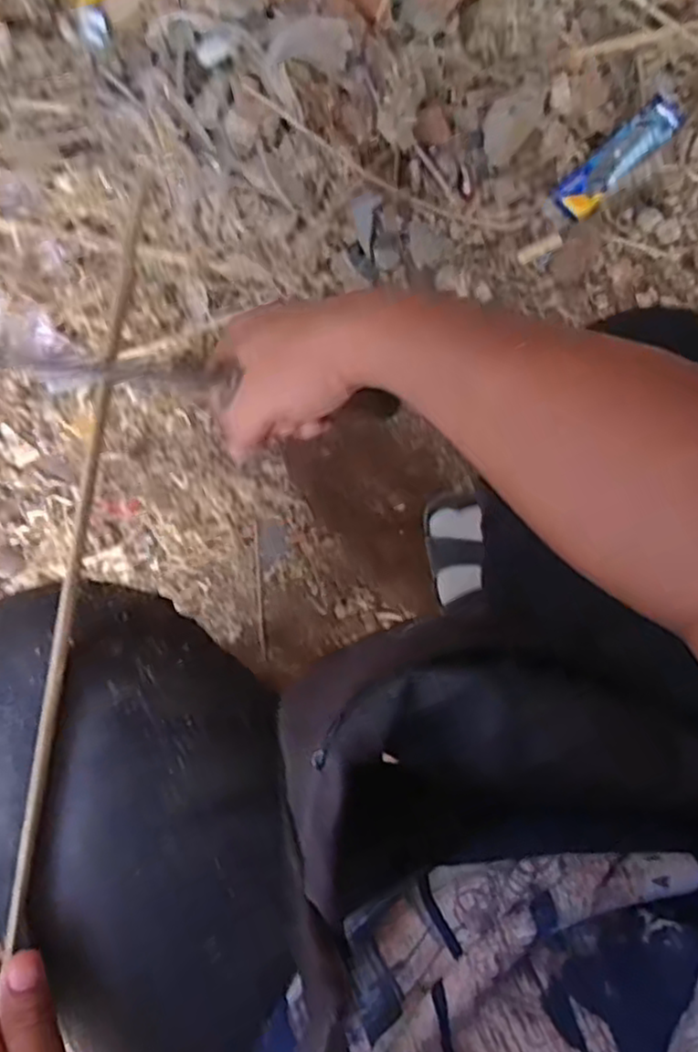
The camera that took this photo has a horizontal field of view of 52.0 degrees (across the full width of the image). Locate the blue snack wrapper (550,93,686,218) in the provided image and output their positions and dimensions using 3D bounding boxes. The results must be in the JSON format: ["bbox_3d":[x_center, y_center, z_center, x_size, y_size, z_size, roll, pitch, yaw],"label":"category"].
[{"bbox_3d":[0.318,-0.435,0.843,0.180,0.020,0.049,-44,83,-7],"label":"blue snack wrapper"}]

